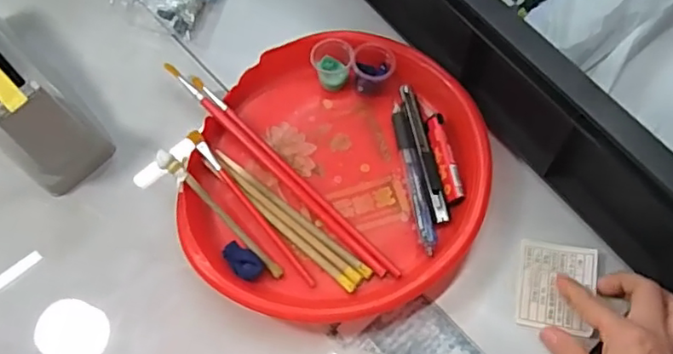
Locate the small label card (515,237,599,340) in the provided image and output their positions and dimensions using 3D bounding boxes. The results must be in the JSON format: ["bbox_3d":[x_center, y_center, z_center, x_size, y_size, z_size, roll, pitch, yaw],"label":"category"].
[{"bbox_3d":[0.167,0.081,0.444,0.054,0.010,0.068,9,65,7],"label":"small label card"}]

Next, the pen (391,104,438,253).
[{"bbox_3d":[0.064,-0.001,0.479,0.015,0.007,0.129,-9,64,-2],"label":"pen"}]

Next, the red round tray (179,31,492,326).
[{"bbox_3d":[0.000,-0.007,0.483,0.232,0.041,0.234,-1,64,2],"label":"red round tray"}]

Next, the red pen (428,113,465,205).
[{"bbox_3d":[0.090,-0.016,0.485,0.016,0.009,0.081,-9,64,-2],"label":"red pen"}]

